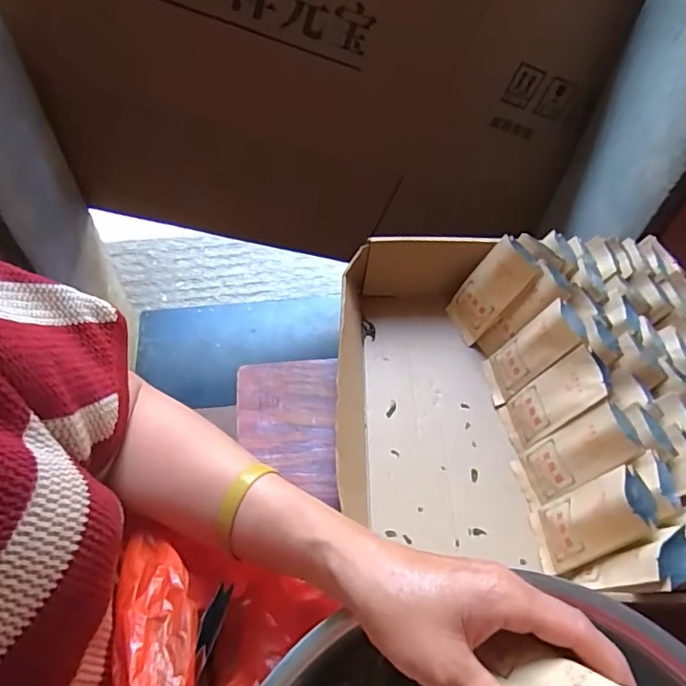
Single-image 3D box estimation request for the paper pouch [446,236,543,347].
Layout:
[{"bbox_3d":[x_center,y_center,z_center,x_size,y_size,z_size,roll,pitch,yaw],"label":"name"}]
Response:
[{"bbox_3d":[0.146,-0.051,0.538,0.018,0.107,0.052,-5,52,-35],"label":"paper pouch"}]

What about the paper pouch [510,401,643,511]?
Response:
[{"bbox_3d":[0.189,0.098,0.441,0.024,0.108,0.049,8,49,-35],"label":"paper pouch"}]

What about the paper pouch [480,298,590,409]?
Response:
[{"bbox_3d":[0.177,0.012,0.502,0.024,0.109,0.047,7,51,-30],"label":"paper pouch"}]

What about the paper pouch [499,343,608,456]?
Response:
[{"bbox_3d":[0.183,0.054,0.471,0.016,0.112,0.050,8,50,-31],"label":"paper pouch"}]

